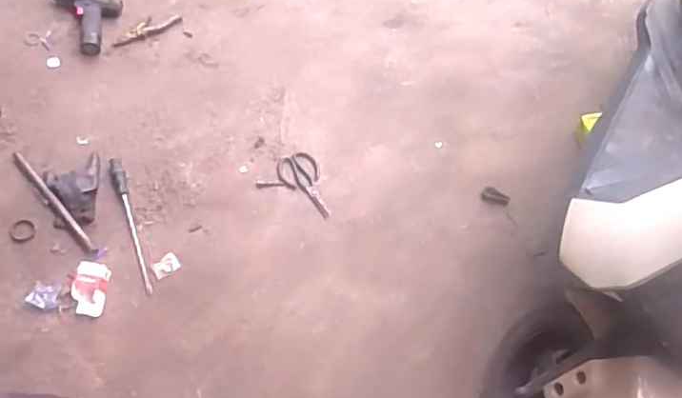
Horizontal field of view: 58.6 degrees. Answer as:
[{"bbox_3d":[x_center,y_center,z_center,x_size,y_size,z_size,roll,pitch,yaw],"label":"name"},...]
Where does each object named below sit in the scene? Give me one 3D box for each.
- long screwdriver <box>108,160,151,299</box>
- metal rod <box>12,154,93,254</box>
[{"bbox_3d":[-0.477,0.053,1.387,0.030,0.024,0.337,-19,68,-13],"label":"long screwdriver"},{"bbox_3d":[-0.666,-0.003,1.400,0.022,0.017,0.316,-39,74,-20],"label":"metal rod"}]

